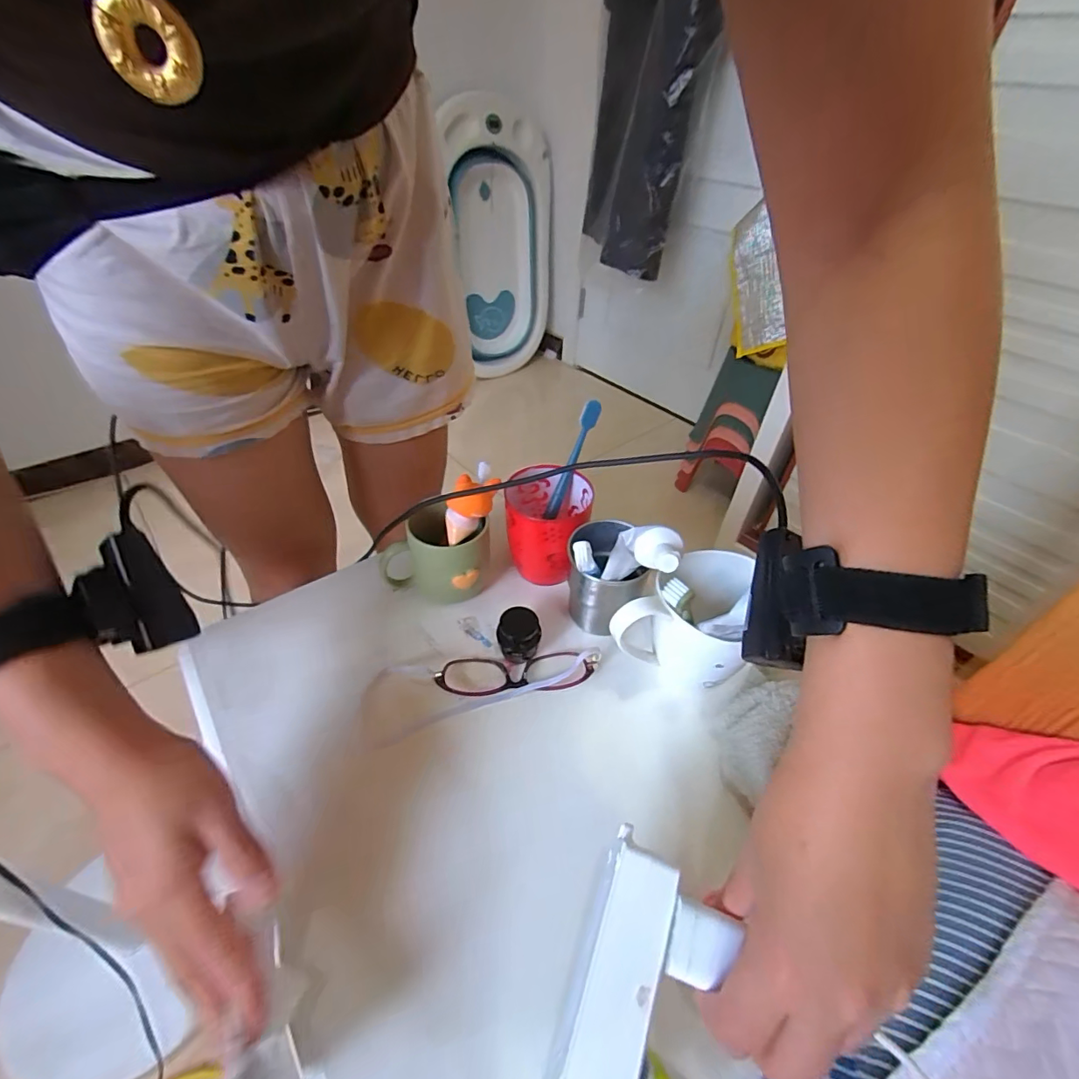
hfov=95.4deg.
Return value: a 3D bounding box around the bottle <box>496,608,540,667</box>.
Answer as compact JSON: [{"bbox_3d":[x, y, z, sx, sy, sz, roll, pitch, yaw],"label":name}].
[{"bbox_3d":[-0.018,0.084,0.426,0.035,0.040,0.029,-1,42,-5],"label":"bottle"}]

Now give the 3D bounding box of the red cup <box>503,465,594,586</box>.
[{"bbox_3d":[0.008,-0.010,0.491,0.077,0.089,0.083,2,42,-2],"label":"red cup"}]

